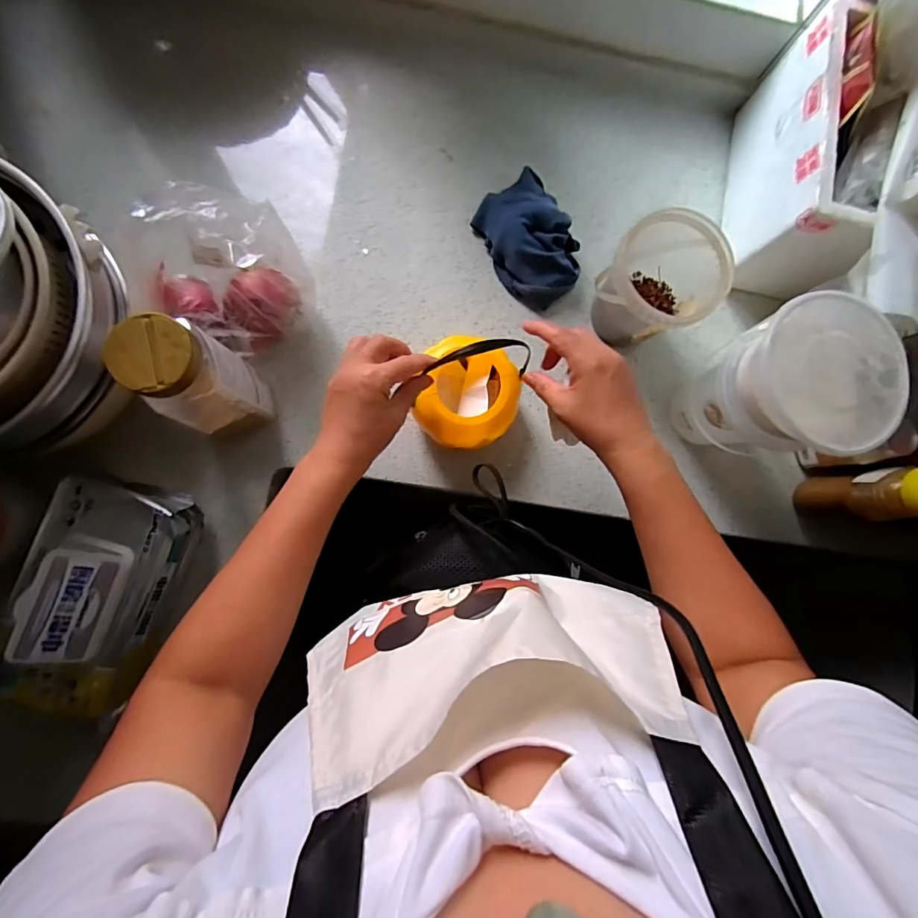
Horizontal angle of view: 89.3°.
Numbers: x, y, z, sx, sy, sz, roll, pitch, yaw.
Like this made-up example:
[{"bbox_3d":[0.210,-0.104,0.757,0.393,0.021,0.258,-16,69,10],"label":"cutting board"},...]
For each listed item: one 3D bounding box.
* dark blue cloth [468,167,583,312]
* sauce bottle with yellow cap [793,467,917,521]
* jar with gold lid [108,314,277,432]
[{"bbox_3d":[0.091,-0.273,0.577,0.103,0.058,0.159,-28,88,-7],"label":"dark blue cloth"},{"bbox_3d":[0.464,0.040,0.522,0.058,0.175,0.053,-8,86,-6],"label":"sauce bottle with yellow cap"},{"bbox_3d":[-0.243,-0.075,0.451,0.074,0.192,0.074,0,86,-1],"label":"jar with gold lid"}]

